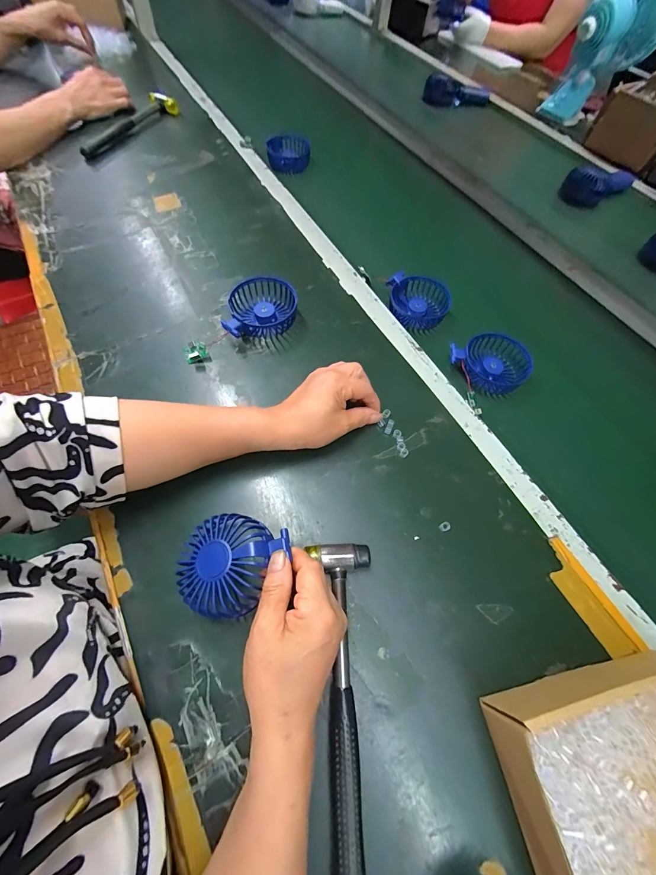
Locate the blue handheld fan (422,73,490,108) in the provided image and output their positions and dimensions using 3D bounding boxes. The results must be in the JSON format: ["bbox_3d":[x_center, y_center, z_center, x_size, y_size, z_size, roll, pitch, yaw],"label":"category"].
[{"bbox_3d":[0.353,-0.954,0.933,0.174,0.050,0.051,24,63,8],"label":"blue handheld fan"}]

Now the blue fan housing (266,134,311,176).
[{"bbox_3d":[-0.082,-0.590,0.700,0.095,0.048,0.055,0,62,-4],"label":"blue fan housing"}]

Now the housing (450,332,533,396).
[{"bbox_3d":[0.226,-0.105,0.464,0.097,0.029,0.085,37,67,15],"label":"housing"}]

